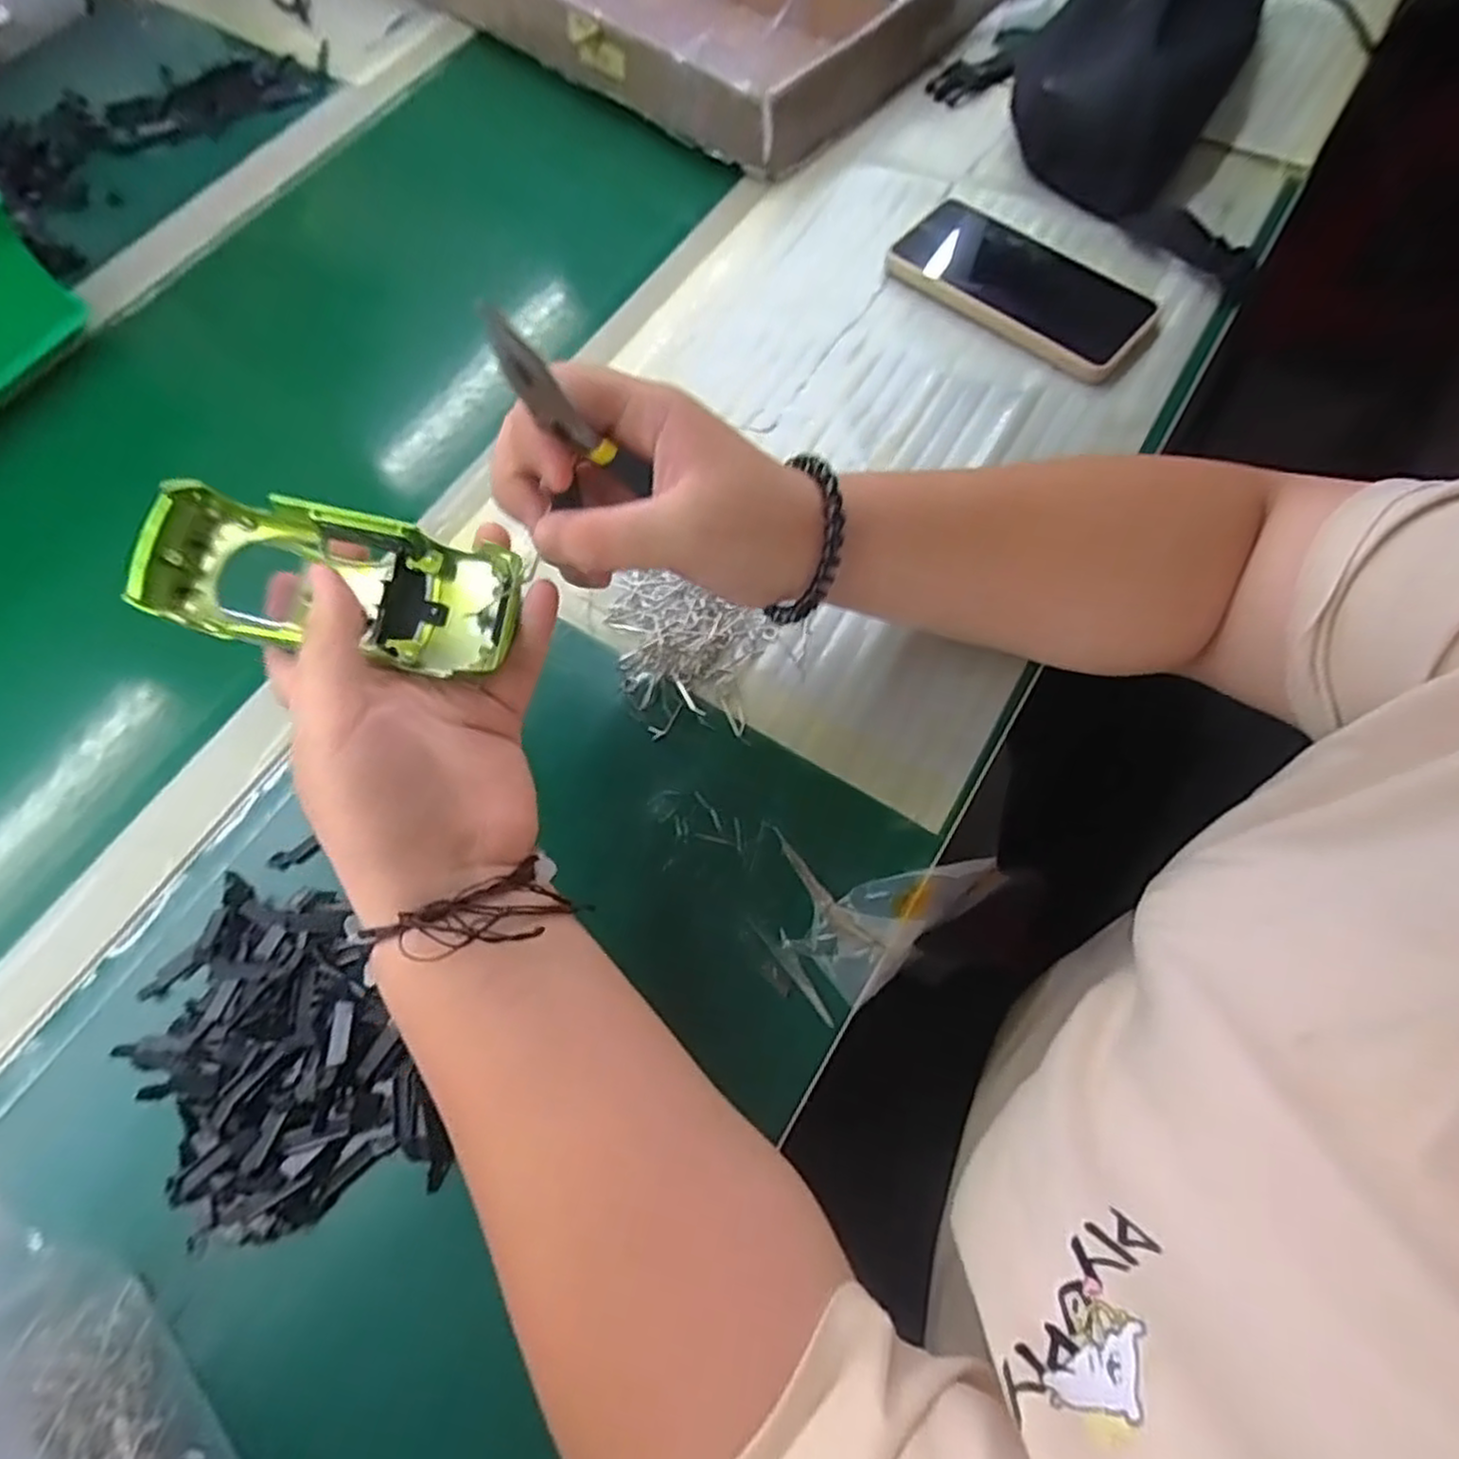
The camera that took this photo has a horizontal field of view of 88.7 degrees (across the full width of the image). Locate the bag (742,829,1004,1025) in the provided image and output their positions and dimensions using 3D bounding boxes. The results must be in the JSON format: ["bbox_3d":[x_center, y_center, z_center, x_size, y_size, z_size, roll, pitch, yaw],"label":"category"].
[{"bbox_3d":[0.065,0.073,0.355,0.116,0.034,0.083,-36,70,-11],"label":"bag"}]

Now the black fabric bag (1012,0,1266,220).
[{"bbox_3d":[0.289,-0.491,0.517,0.136,0.068,0.269,30,72,15],"label":"black fabric bag"}]

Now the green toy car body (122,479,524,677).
[{"bbox_3d":[-0.147,-0.055,0.284,0.130,0.033,0.050,11,68,-7],"label":"green toy car body"}]

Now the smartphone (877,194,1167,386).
[{"bbox_3d":[0.186,-0.284,0.472,0.159,0.011,0.082,39,75,17],"label":"smartphone"}]

